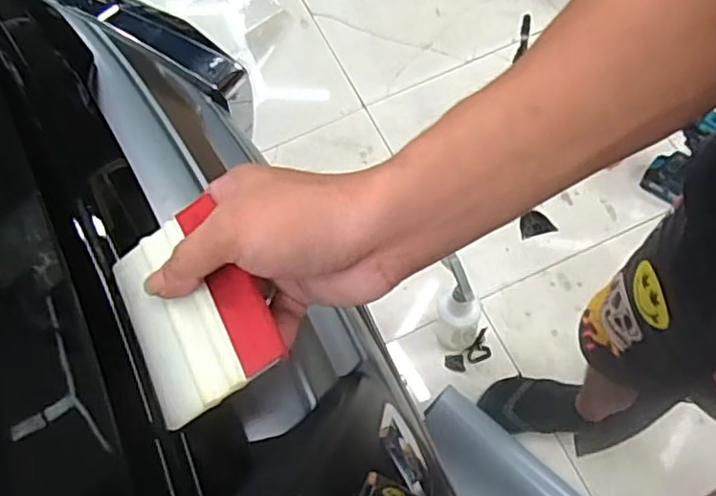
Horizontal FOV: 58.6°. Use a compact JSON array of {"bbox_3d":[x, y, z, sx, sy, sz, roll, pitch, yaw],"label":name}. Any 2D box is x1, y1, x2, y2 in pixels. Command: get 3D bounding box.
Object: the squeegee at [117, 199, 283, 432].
[{"bbox_3d":[-0.087,0.030,0.325,0.072,0.006,0.100,-36,64,10],"label":"squeegee"}]

